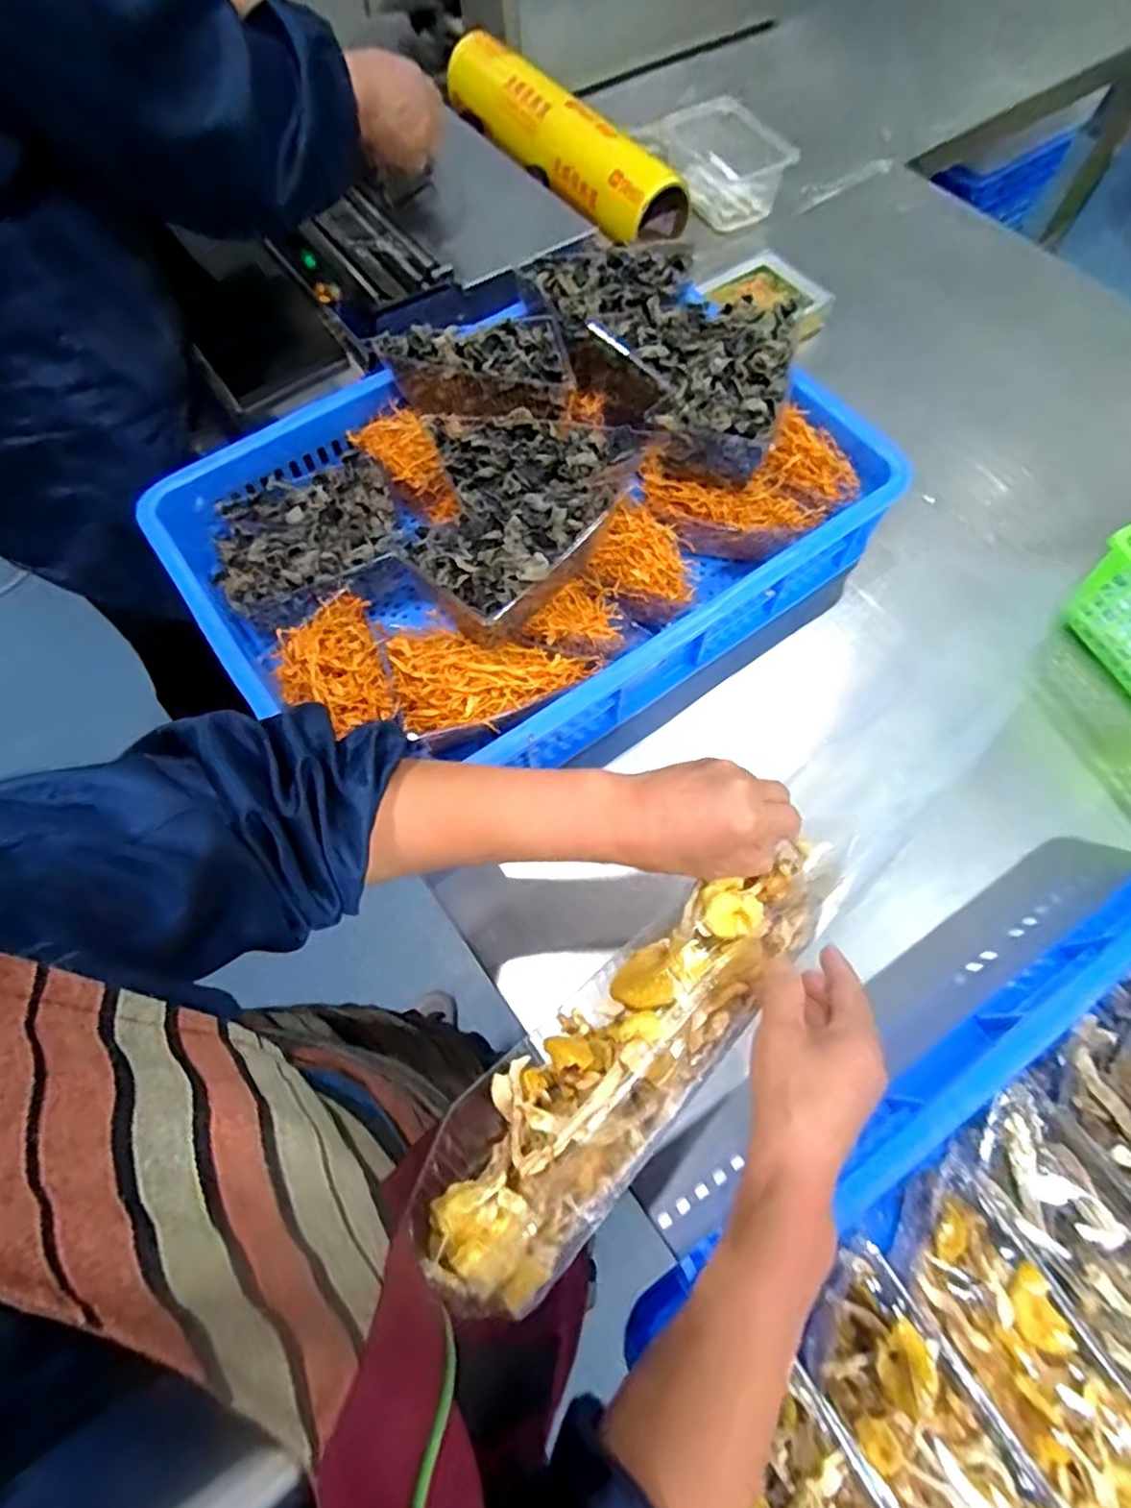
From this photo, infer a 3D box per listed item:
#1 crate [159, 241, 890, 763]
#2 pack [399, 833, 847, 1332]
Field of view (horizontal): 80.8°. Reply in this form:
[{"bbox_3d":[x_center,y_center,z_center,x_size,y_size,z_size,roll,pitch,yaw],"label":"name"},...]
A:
[{"bbox_3d":[-0.024,-0.229,0.602,0.552,0.162,0.387,-33,71,-13],"label":"crate"},{"bbox_3d":[0.050,0.157,0.374,0.301,0.069,0.085,-37,71,-24],"label":"pack"}]

